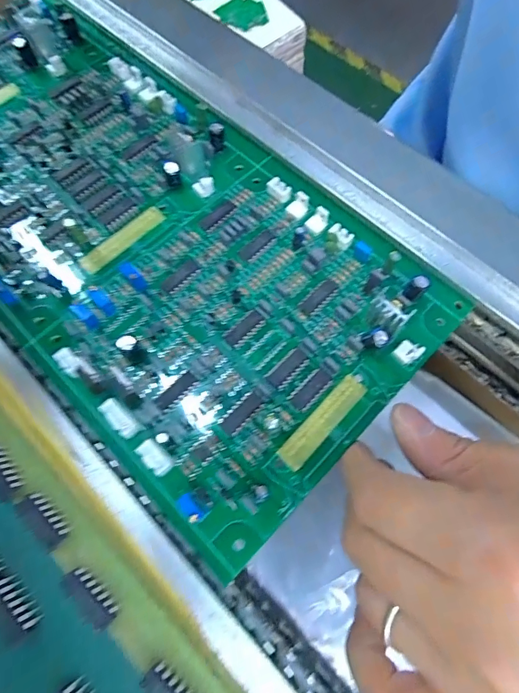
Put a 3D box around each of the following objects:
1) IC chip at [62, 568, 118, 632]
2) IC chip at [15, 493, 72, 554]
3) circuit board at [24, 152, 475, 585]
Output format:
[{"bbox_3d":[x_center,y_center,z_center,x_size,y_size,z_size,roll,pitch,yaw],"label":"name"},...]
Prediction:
[{"bbox_3d":[-0.050,0.073,0.116,0.019,0.004,0.007,38,76,13],"label":"IC chip"},{"bbox_3d":[-0.067,0.054,0.123,0.019,0.004,0.007,43,77,14],"label":"IC chip"},{"bbox_3d":[-0.003,-0.011,0.167,0.122,0.012,0.146,43,75,15],"label":"circuit board"}]

